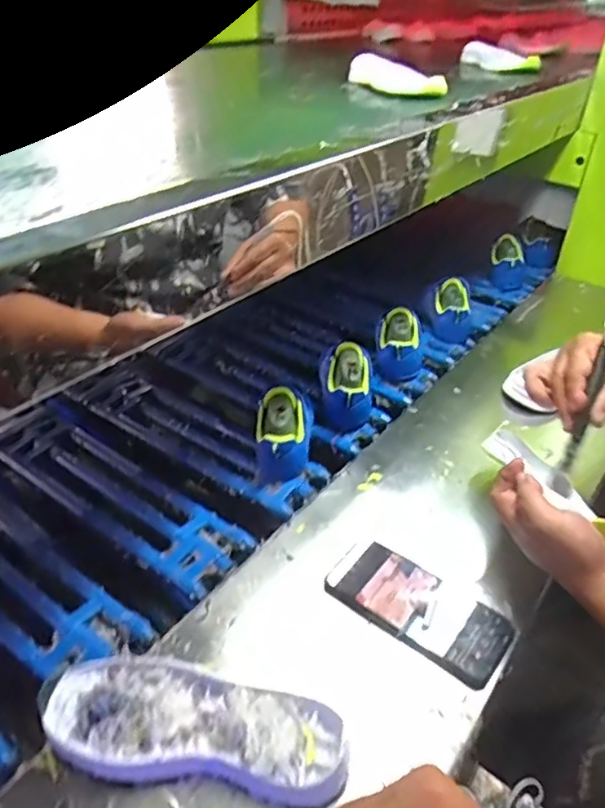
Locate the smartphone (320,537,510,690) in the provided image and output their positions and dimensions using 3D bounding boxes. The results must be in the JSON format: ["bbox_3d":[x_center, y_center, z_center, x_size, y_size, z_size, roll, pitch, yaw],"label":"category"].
[{"bbox_3d":[0.104,0.175,0.535,0.161,0.013,0.082,29,42,27],"label":"smartphone"}]

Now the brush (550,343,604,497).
[{"bbox_3d":[0.279,0.017,0.587,0.019,0.153,0.021,20,-3,27],"label":"brush"}]

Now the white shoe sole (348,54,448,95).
[{"bbox_3d":[0.128,-0.465,0.840,0.046,0.035,0.192,-13,41,-25],"label":"white shoe sole"}]

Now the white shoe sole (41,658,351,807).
[{"bbox_3d":[-0.077,0.235,0.438,0.216,0.031,0.081,8,36,1],"label":"white shoe sole"}]

